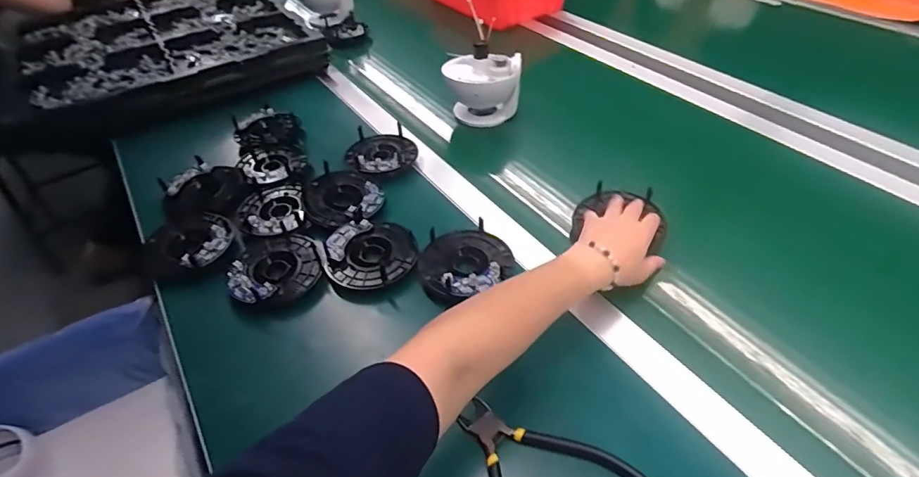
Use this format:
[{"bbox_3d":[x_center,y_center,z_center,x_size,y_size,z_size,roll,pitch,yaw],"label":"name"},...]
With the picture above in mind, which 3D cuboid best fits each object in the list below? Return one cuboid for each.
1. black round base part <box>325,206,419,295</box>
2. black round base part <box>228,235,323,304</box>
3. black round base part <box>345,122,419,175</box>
[{"bbox_3d":[-0.097,0.018,0.550,0.095,0.036,0.099,-1,45,1],"label":"black round base part"},{"bbox_3d":[-0.203,0.029,0.536,0.094,0.022,0.086,-16,46,-14],"label":"black round base part"},{"bbox_3d":[-0.112,-0.125,0.690,0.093,0.030,0.103,-24,49,-21],"label":"black round base part"}]

